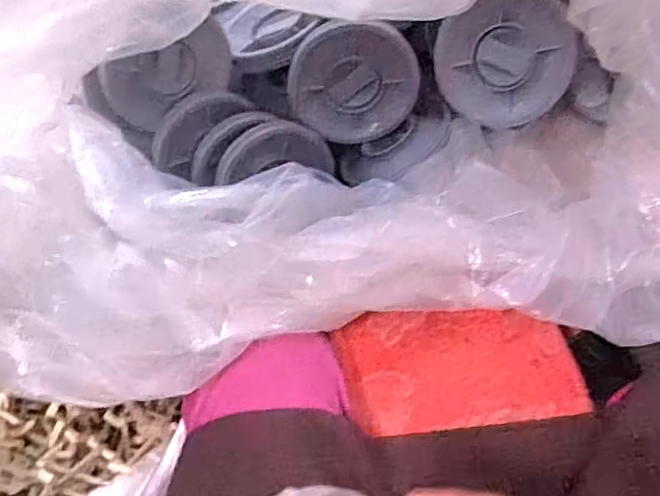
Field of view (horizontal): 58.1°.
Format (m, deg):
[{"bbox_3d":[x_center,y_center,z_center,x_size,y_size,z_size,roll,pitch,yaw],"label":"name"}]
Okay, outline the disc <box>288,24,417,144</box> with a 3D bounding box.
[{"bbox_3d":[0.025,-0.173,0.631,0.133,0.125,0.010,1,31,-3],"label":"disc"}]

